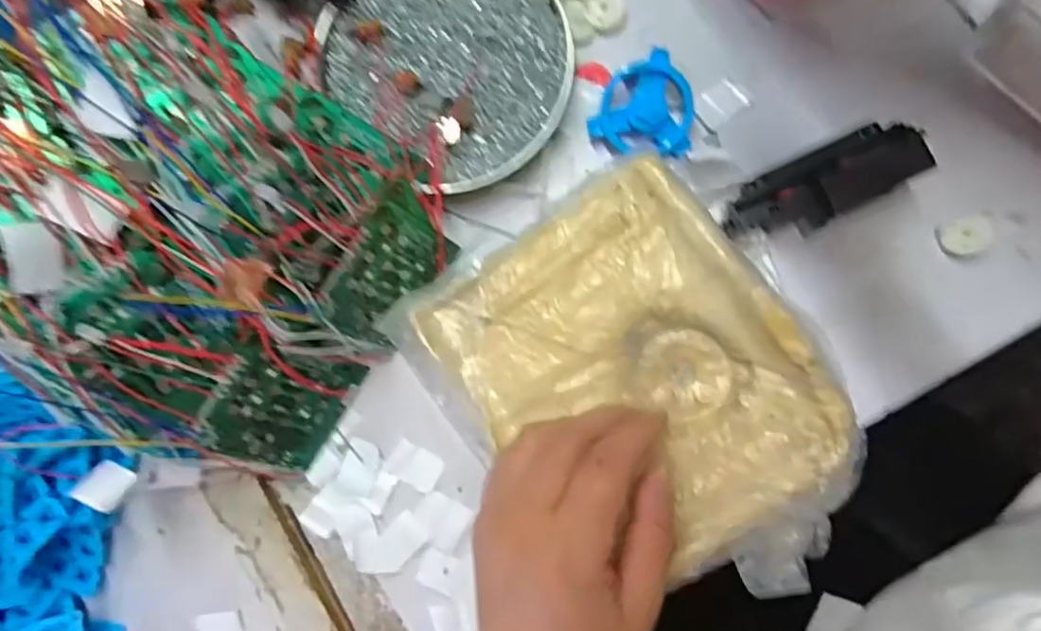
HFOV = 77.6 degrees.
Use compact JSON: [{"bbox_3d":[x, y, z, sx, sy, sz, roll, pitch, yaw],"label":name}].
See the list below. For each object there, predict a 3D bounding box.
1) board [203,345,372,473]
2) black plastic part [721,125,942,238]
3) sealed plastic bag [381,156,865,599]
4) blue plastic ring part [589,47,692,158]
[{"bbox_3d":[-0.122,0.046,0.332,0.004,0.067,0.063,30,89,42],"label":"board"},{"bbox_3d":[0.152,-0.066,0.326,0.097,0.026,0.035,-25,84,3],"label":"black plastic part"},{"bbox_3d":[0.060,0.042,0.315,0.160,0.031,0.208,-33,84,2],"label":"sealed plastic bag"},{"bbox_3d":[0.067,-0.111,0.344,0.051,0.020,0.050,0,86,5],"label":"blue plastic ring part"}]

